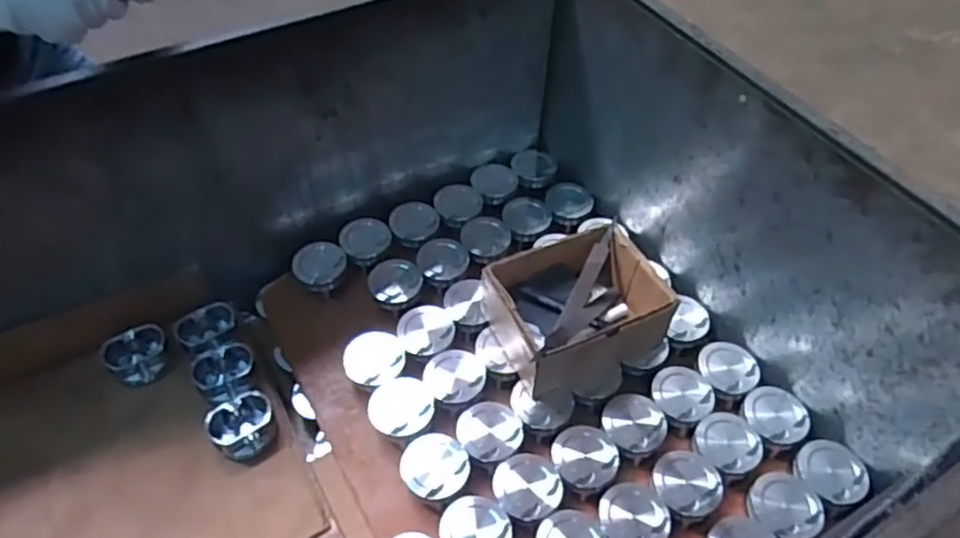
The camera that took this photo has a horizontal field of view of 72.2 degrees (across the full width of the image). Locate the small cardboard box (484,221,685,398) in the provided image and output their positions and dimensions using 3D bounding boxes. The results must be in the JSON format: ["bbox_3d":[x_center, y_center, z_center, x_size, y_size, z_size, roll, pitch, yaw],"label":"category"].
[{"bbox_3d":[0.121,0.052,0.841,0.198,0.103,0.171,-24,58,-20],"label":"small cardboard box"}]

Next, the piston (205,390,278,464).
[{"bbox_3d":[-0.289,0.199,0.813,0.074,0.050,0.069,2,52,-2],"label":"piston"}]

